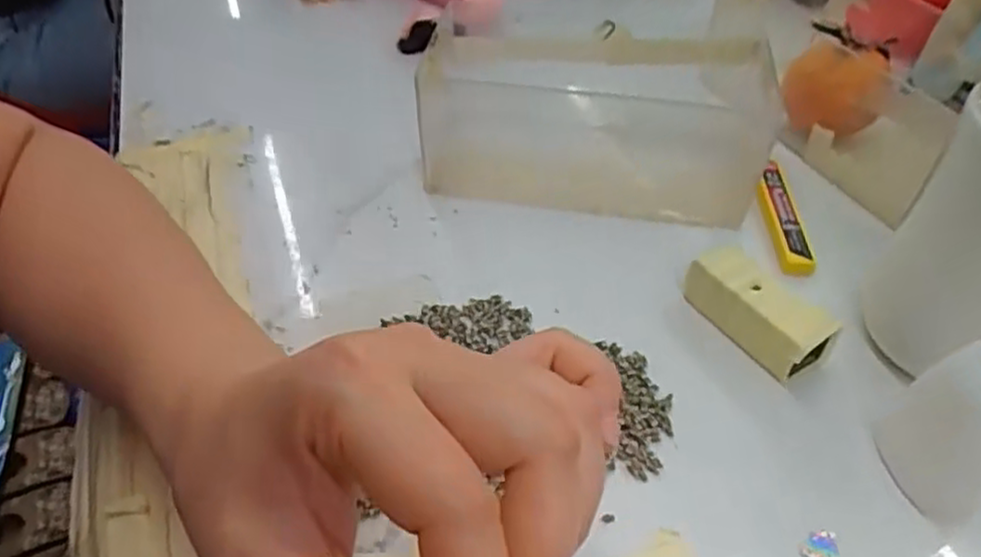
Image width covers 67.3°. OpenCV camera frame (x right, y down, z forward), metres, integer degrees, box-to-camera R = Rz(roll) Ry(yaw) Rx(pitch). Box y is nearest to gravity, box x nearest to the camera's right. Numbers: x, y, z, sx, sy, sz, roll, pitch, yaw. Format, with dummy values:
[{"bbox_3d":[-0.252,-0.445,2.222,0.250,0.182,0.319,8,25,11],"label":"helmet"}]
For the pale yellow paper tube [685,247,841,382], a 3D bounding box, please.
[{"bbox_3d":[0.119,0.014,0.331,0.035,0.026,0.065,-25,51,-24],"label":"pale yellow paper tube"}]

